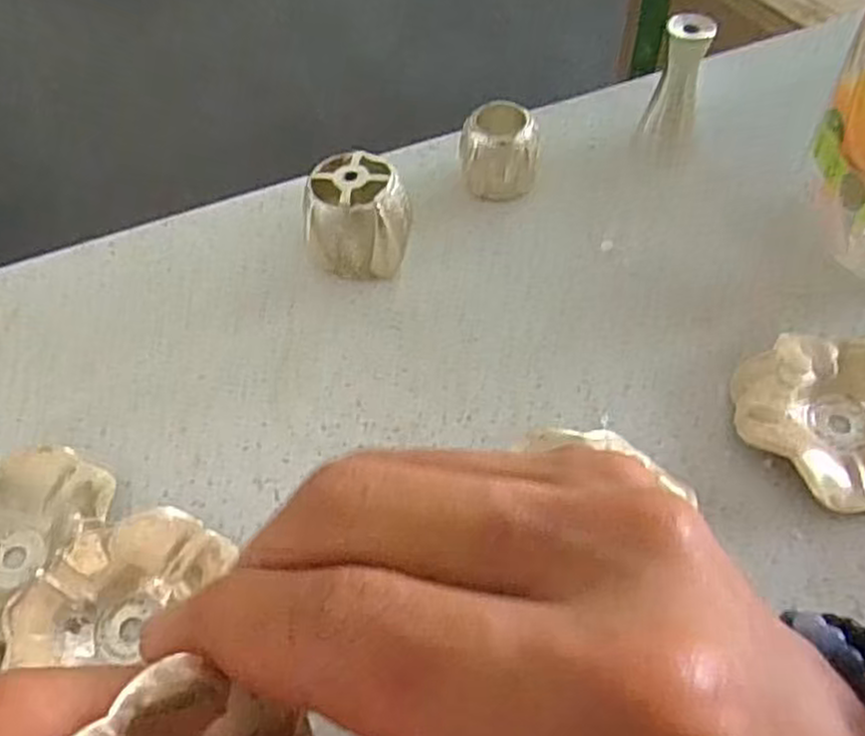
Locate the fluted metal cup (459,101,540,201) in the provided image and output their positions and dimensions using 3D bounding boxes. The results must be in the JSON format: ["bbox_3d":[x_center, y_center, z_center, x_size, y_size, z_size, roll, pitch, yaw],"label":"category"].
[{"bbox_3d":[0.028,-0.088,0.315,0.030,0.032,0.025,10,55,9],"label":"fluted metal cup"}]

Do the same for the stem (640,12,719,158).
[{"bbox_3d":[0.103,-0.116,0.317,0.022,0.057,0.019,15,56,13],"label":"stem"}]

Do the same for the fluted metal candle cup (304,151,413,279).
[{"bbox_3d":[-0.028,-0.057,0.293,0.038,0.037,0.036,-1,54,1],"label":"fluted metal candle cup"}]

